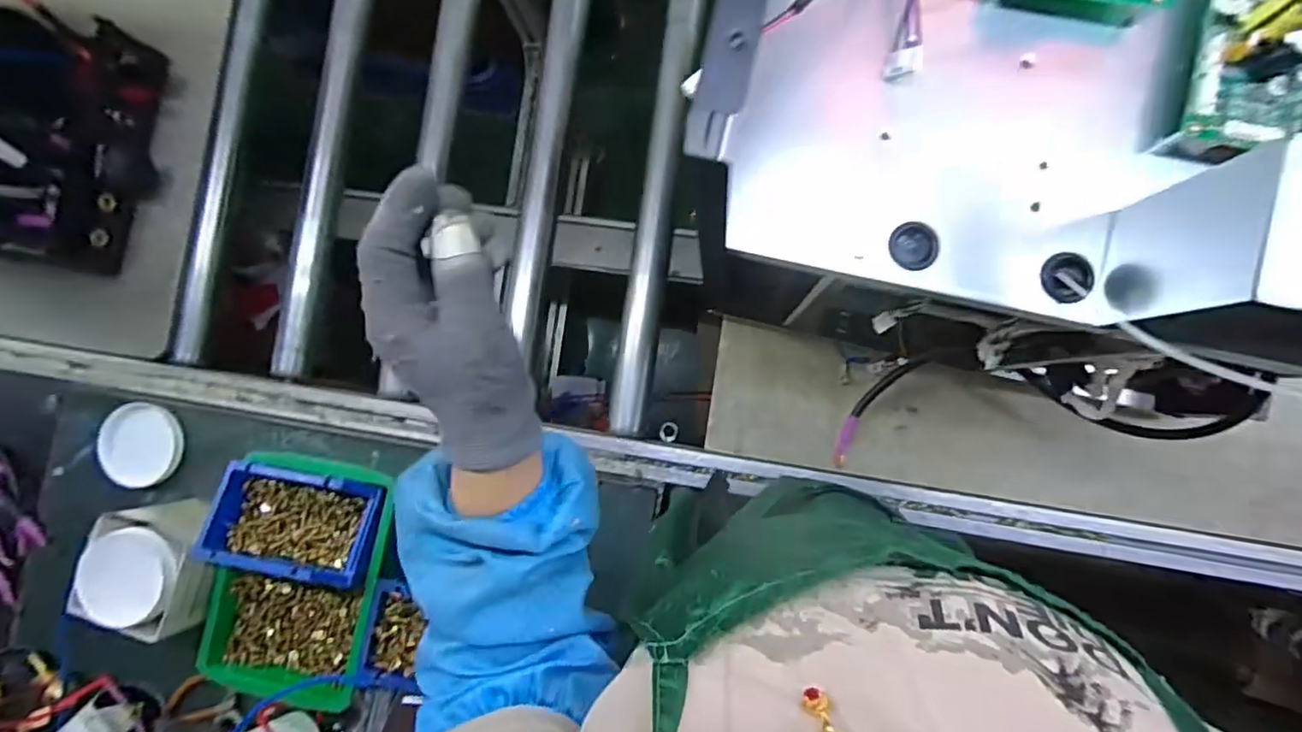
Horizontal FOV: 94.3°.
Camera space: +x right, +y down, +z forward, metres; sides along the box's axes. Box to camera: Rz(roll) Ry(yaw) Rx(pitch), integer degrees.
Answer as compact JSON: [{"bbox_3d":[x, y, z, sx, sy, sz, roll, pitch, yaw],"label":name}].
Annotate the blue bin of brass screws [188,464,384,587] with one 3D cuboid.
[{"bbox_3d":[-0.375,0.165,0.631,0.169,0.060,0.105,9,68,3],"label":"blue bin of brass screws"}]

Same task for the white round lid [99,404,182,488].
[{"bbox_3d":[-0.617,0.095,0.729,0.100,0.018,0.098,0,94,-2],"label":"white round lid"}]

